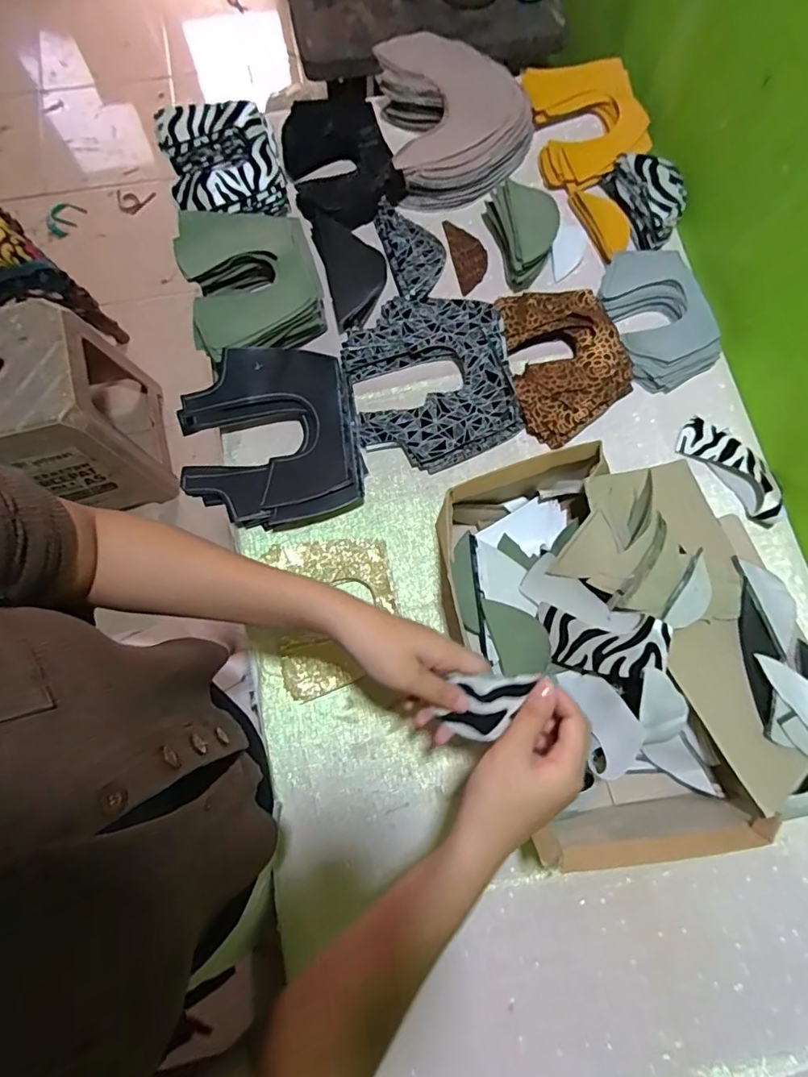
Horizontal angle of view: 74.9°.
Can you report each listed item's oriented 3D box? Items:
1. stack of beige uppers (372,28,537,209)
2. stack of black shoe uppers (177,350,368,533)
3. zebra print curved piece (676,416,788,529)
[{"bbox_3d":[0.071,-0.527,0.669,0.183,0.073,0.183,-9,77,-4],"label":"stack of beige uppers"},{"bbox_3d":[-0.148,-0.110,0.580,0.192,0.043,0.193,-10,77,-4],"label":"stack of black shoe uppers"},{"bbox_3d":[0.372,-0.079,0.585,0.058,0.028,0.141,-40,81,-10],"label":"zebra print curved piece"}]

